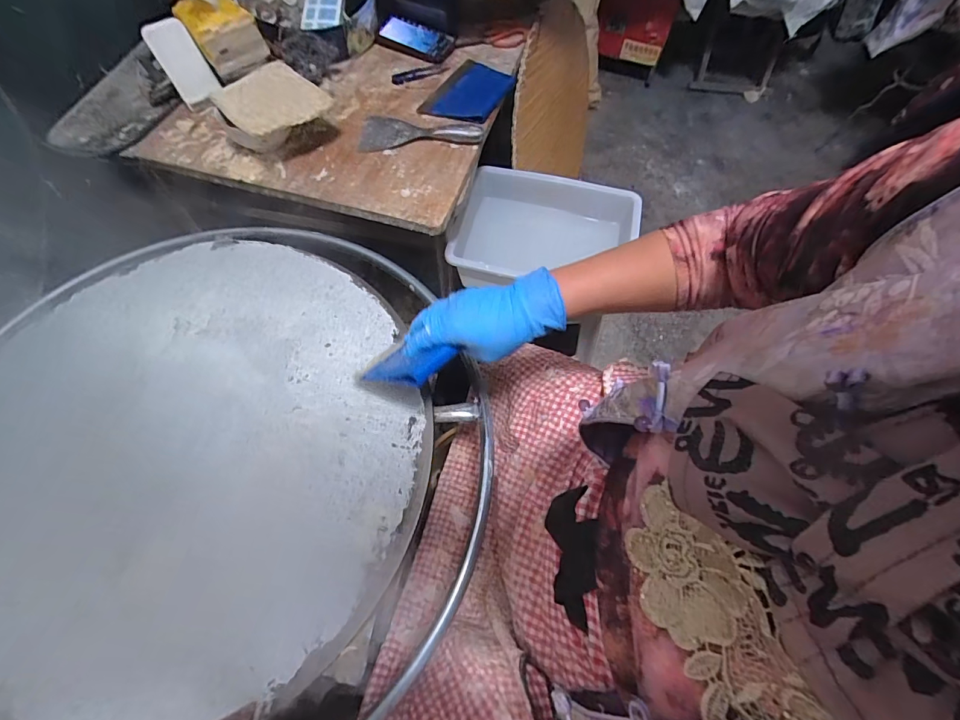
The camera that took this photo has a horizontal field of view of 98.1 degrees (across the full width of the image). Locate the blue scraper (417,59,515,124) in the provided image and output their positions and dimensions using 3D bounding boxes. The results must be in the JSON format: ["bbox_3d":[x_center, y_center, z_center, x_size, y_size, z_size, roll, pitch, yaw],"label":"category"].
[{"bbox_3d":[-0.020,-0.526,0.809,0.137,0.008,0.197,24,66,10],"label":"blue scraper"}]

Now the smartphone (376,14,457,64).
[{"bbox_3d":[-0.140,-0.688,0.889,0.173,0.015,0.089,25,83,7],"label":"smartphone"}]

